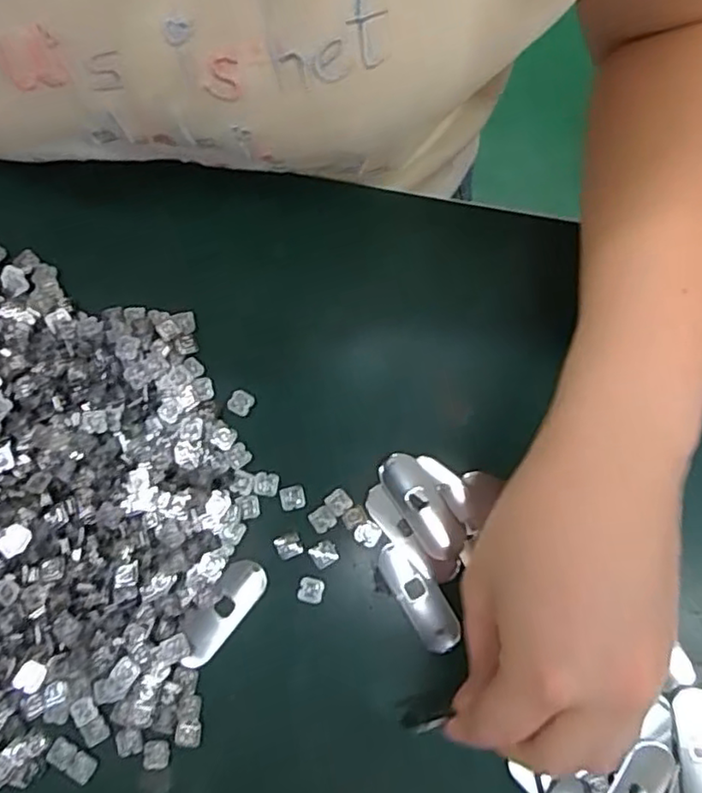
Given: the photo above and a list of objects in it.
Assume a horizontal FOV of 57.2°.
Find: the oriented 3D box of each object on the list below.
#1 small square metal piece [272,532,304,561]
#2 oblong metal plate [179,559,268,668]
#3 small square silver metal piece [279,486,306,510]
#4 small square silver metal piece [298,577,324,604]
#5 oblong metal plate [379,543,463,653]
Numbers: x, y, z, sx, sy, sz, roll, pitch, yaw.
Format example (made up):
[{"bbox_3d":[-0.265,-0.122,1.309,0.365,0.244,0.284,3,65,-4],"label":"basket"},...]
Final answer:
[{"bbox_3d":[-0.028,0.066,0.282,0.011,0.004,0.010,-17,80,-5],"label":"small square metal piece"},{"bbox_3d":[-0.056,0.093,0.278,0.019,0.007,0.048,36,80,6],"label":"oblong metal plate"},{"bbox_3d":[-0.026,0.045,0.286,0.011,0.004,0.010,-13,79,-4],"label":"small square silver metal piece"},{"bbox_3d":[-0.018,0.084,0.279,0.010,0.004,0.010,12,79,1],"label":"small square silver metal piece"},{"bbox_3d":[0.029,0.087,0.280,0.018,0.004,0.050,-31,81,-7],"label":"oblong metal plate"}]

